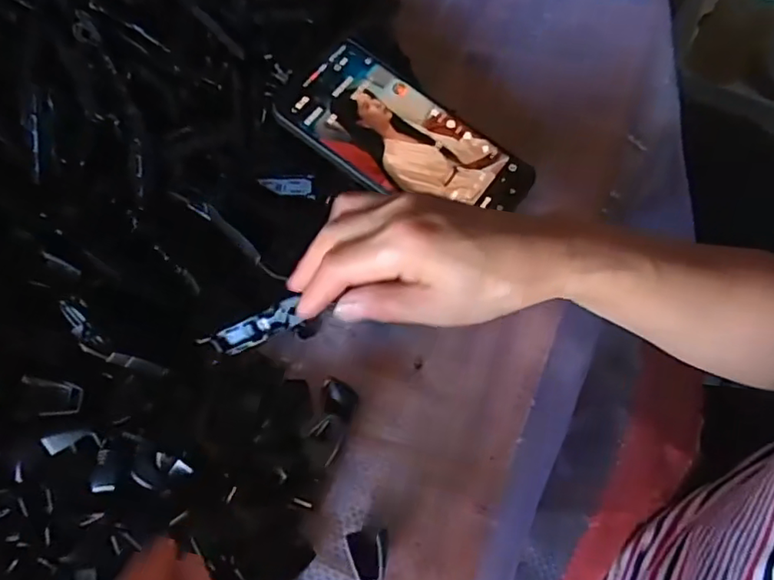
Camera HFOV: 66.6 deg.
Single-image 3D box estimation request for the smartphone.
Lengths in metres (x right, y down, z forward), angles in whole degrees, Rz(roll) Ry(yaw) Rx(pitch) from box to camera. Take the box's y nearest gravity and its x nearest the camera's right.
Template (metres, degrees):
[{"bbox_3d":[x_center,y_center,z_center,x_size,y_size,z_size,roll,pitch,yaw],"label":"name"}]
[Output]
[{"bbox_3d":[0.008,-0.098,0.382,0.167,0.007,0.079,38,72,5],"label":"smartphone"}]

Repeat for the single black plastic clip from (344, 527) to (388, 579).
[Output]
[{"bbox_3d":[-0.010,0.130,0.289,0.021,0.009,0.025,0,63,2],"label":"single black plastic clip"}]

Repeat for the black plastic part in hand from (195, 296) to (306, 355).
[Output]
[{"bbox_3d":[-0.075,0.023,0.334,0.058,0.005,0.016,-25,93,6],"label":"black plastic part in hand"}]

